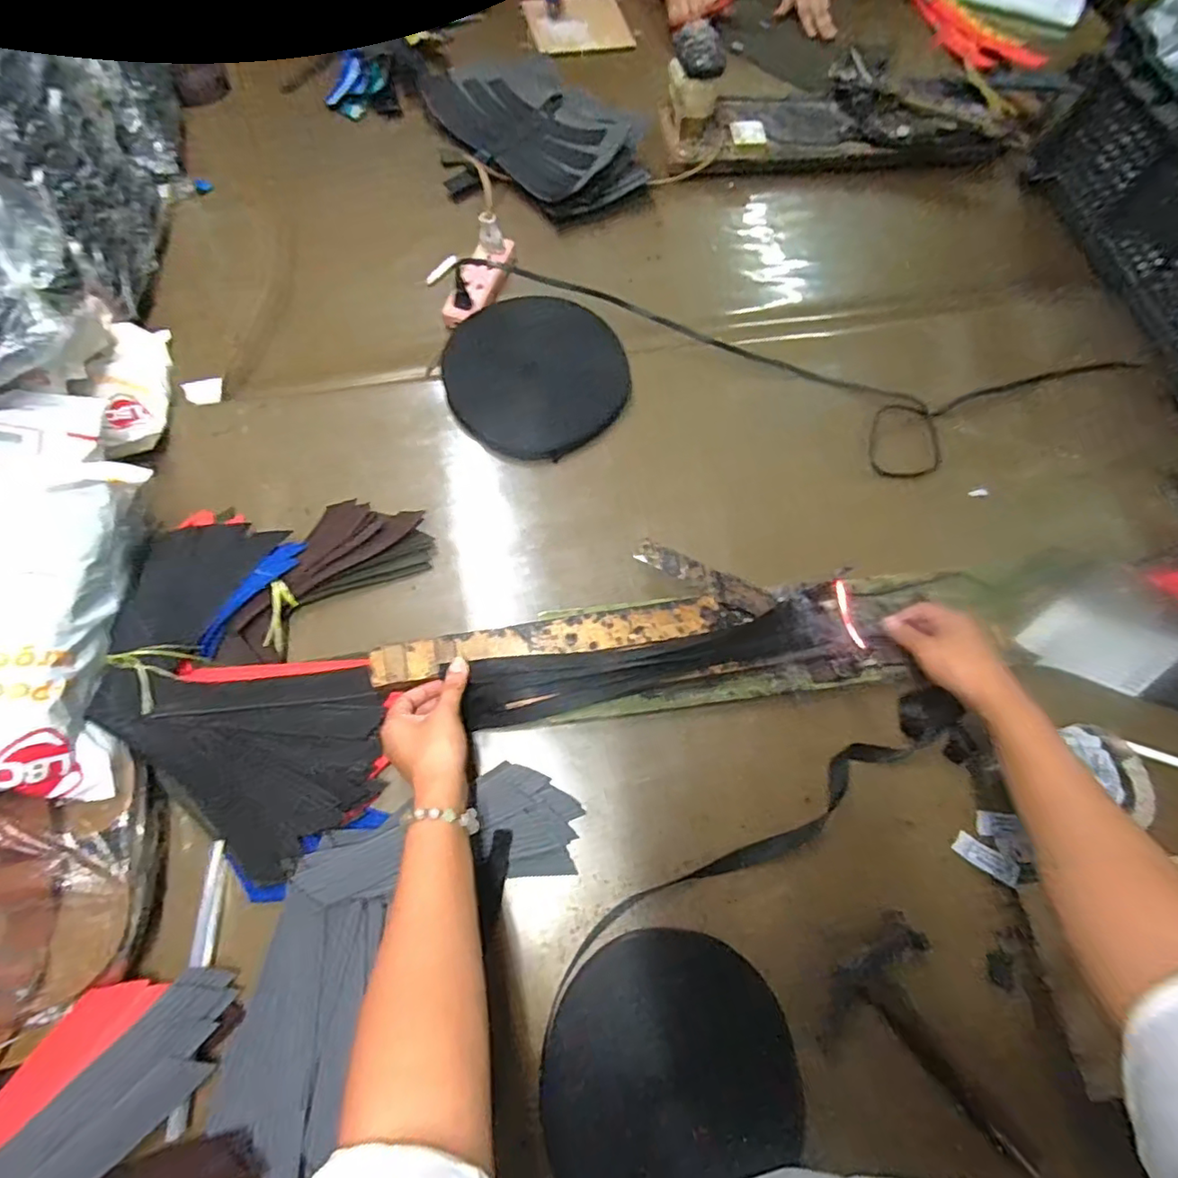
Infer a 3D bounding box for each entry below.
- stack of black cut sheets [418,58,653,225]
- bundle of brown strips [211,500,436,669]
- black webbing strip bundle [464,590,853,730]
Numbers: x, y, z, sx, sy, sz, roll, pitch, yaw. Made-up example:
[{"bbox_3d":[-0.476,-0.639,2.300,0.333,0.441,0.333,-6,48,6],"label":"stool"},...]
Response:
[{"bbox_3d":[-0.074,-0.654,0.823,0.207,0.052,0.344,-38,76,-14],"label":"stack of black cut sheets"},{"bbox_3d":[-0.260,-0.018,0.565,0.211,0.015,0.101,-37,88,-23],"label":"bundle of brown strips"},{"bbox_3d":[0.063,0.063,0.536,0.347,0.024,0.056,-13,71,-5],"label":"black webbing strip bundle"}]

